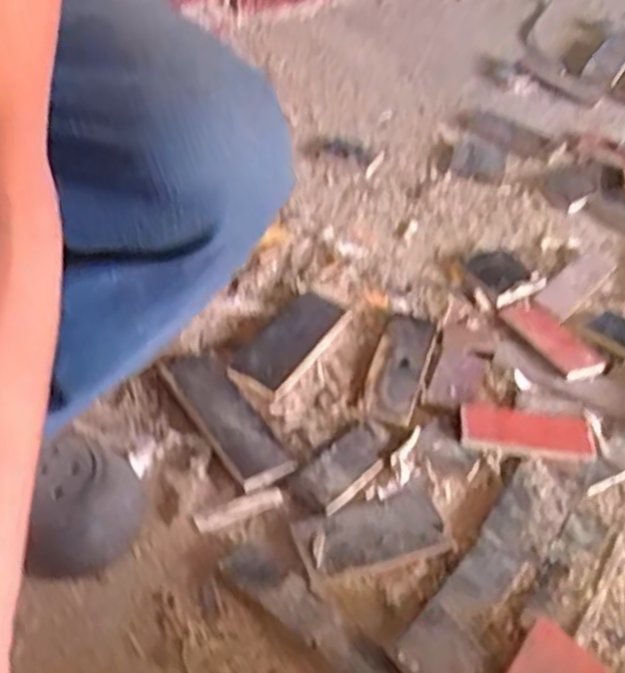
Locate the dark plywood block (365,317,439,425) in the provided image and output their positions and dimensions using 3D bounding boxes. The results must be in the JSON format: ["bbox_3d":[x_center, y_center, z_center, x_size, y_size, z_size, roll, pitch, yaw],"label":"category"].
[{"bbox_3d":[0.100,0.031,0.881,0.056,0.014,0.173,16,43,9],"label":"dark plywood block"}]

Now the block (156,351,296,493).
[{"bbox_3d":[-0.090,0.081,0.796,0.063,0.019,0.178,-19,48,-26],"label":"block"}]

